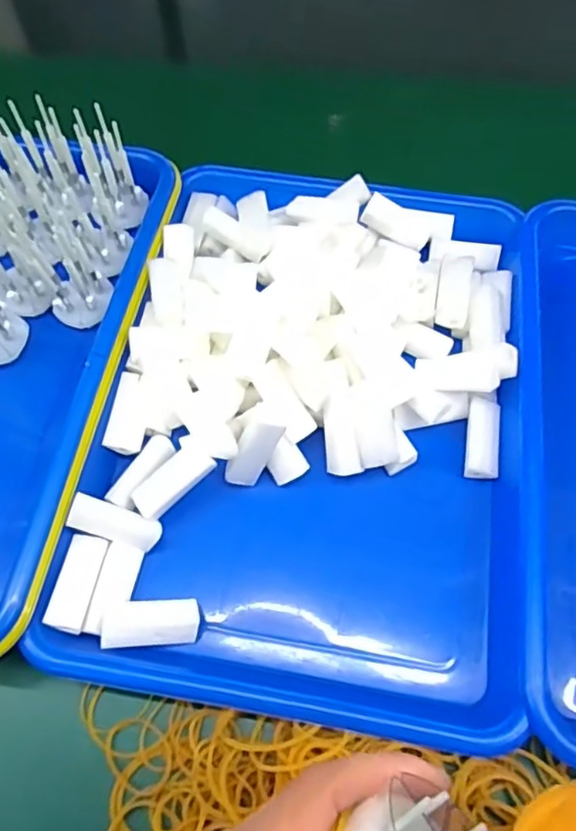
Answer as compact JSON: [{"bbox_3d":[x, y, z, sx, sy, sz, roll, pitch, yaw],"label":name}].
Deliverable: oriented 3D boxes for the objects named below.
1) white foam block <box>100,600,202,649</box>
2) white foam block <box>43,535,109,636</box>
[{"bbox_3d":[-0.069,0.102,0.299,0.048,0.010,0.021,1,56,-11],"label":"white foam block"},{"bbox_3d":[-0.106,0.084,0.305,0.018,0.007,0.046,18,58,-12],"label":"white foam block"}]

